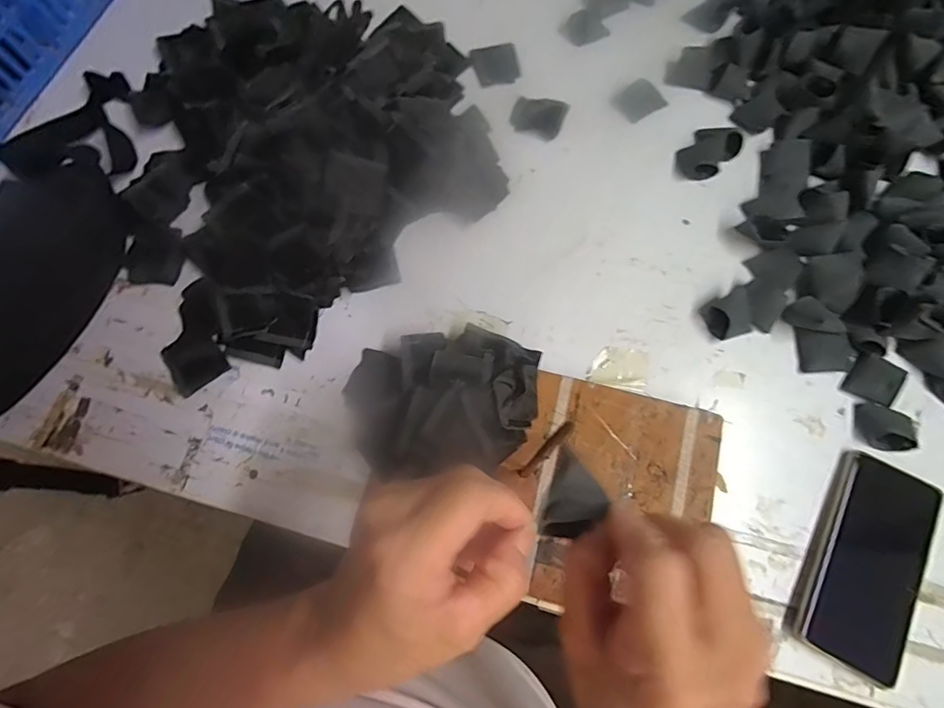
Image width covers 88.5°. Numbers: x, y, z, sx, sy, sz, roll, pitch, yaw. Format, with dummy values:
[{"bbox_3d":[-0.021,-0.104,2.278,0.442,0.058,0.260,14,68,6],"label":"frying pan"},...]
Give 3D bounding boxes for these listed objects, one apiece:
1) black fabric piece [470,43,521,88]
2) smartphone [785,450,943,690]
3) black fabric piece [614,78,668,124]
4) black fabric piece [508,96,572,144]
[{"bbox_3d":[0.027,-0.313,0.526,0.049,0.004,0.051,-12,74,-2],"label":"black fabric piece"},{"bbox_3d":[0.309,0.161,0.379,0.077,0.011,0.158,29,77,9],"label":"smartphone"},{"bbox_3d":[0.174,-0.262,0.502,0.038,0.016,0.037,-37,77,-9],"label":"black fabric piece"},{"bbox_3d":[0.070,-0.248,0.505,0.054,0.004,0.047,17,75,6],"label":"black fabric piece"}]

